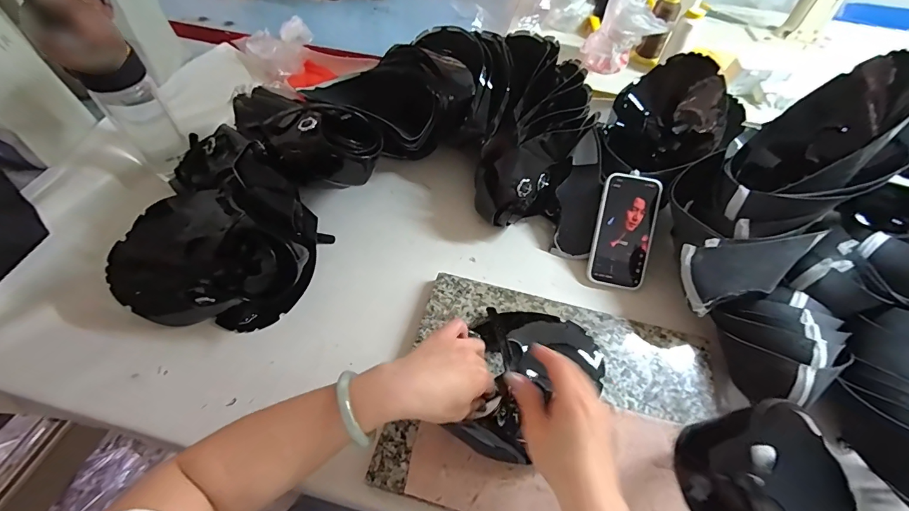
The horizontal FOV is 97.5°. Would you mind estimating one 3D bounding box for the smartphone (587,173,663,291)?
[{"bbox_3d":[0.256,-0.036,0.597,0.084,0.008,0.166,12,93,4],"label":"smartphone"}]

